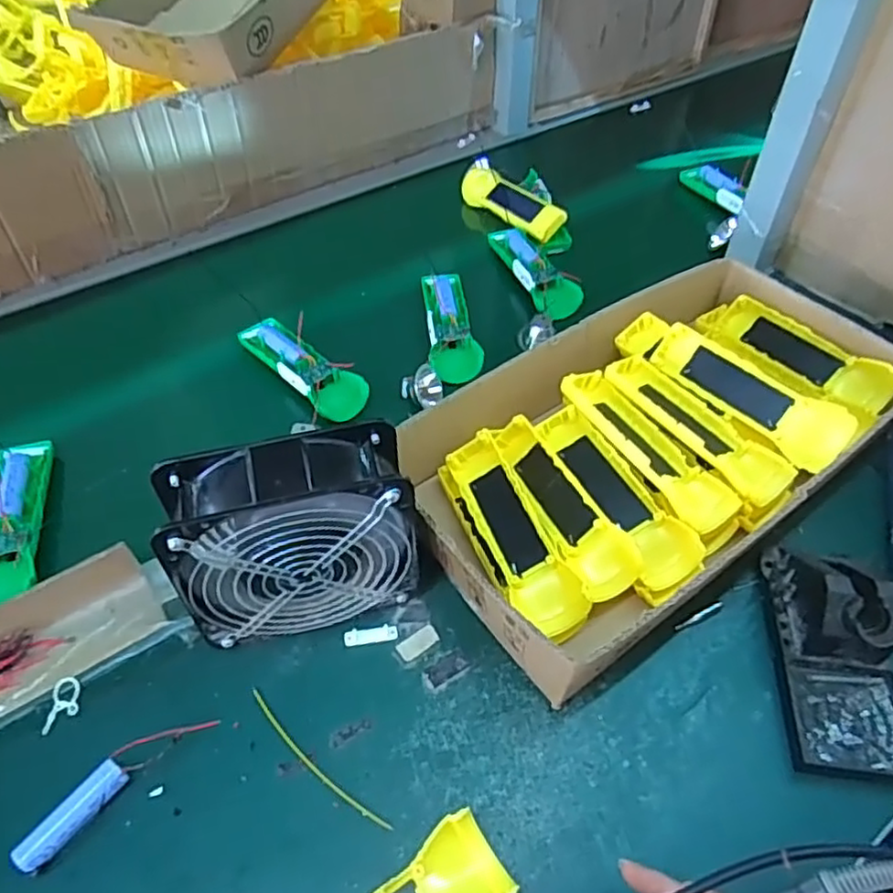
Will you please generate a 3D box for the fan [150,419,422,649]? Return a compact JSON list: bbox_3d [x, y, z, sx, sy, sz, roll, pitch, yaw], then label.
[{"bbox_3d":[-0.094,0.063,0.445,0.145,0.143,0.061,-10,50,-8],"label":"fan"}]

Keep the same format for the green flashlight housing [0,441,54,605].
[{"bbox_3d":[-0.344,0.055,0.531,0.048,0.022,0.157,-14,51,-11],"label":"green flashlight housing"}]

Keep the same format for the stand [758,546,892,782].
[{"bbox_3d":[0.263,0.127,0.448,0.076,0.067,0.150,5,50,4],"label":"stand"}]

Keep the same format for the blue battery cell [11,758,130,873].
[{"bbox_3d":[-0.218,0.217,0.399,0.018,0.017,0.065,33,57,25],"label":"blue battery cell"}]

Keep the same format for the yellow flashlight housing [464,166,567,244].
[{"bbox_3d":[0.074,-0.305,0.847,0.048,0.036,0.177,-25,54,-19],"label":"yellow flashlight housing"}]

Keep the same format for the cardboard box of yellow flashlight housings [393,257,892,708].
[{"bbox_3d":[0.171,-0.008,0.558,0.430,0.074,0.235,-31,56,-24],"label":"cardboard box of yellow flashlight housings"}]

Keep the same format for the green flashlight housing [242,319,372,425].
[{"bbox_3d":[-0.140,-0.081,0.657,0.051,0.021,0.160,-33,57,-25],"label":"green flashlight housing"}]

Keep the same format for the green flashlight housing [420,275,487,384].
[{"bbox_3d":[0.004,-0.130,0.698,0.050,0.022,0.156,-6,50,-4],"label":"green flashlight housing"}]

